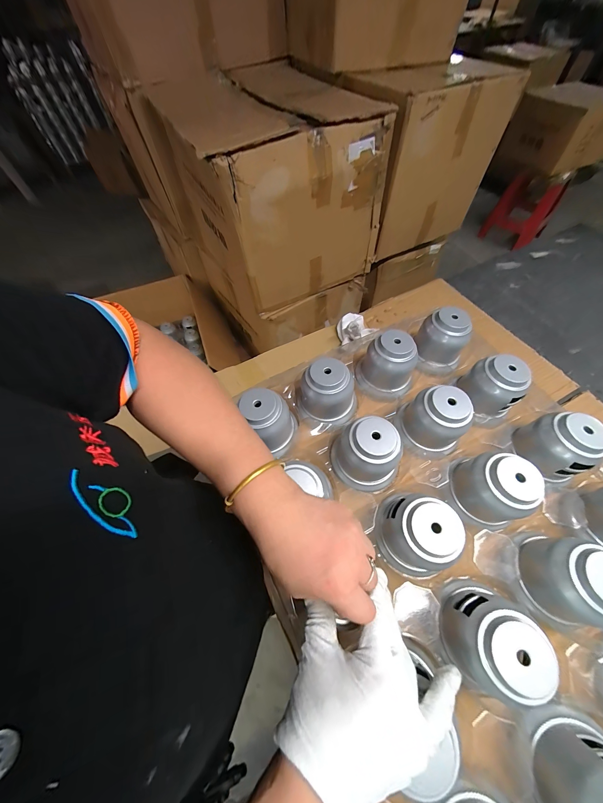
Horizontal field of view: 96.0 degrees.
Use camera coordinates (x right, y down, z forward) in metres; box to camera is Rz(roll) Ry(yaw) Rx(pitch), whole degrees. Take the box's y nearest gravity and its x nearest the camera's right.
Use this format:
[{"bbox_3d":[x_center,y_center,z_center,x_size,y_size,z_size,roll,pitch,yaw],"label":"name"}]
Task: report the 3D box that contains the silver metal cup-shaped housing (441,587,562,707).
[{"bbox_3d":[0.172,0.217,0.250,0.070,0.072,0.074,1,61,3],"label":"silver metal cup-shaped housing"}]

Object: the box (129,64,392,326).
[{"bbox_3d":[-0.106,-0.679,0.890,0.522,0.471,0.543,-31,64,-14],"label":"box"}]

